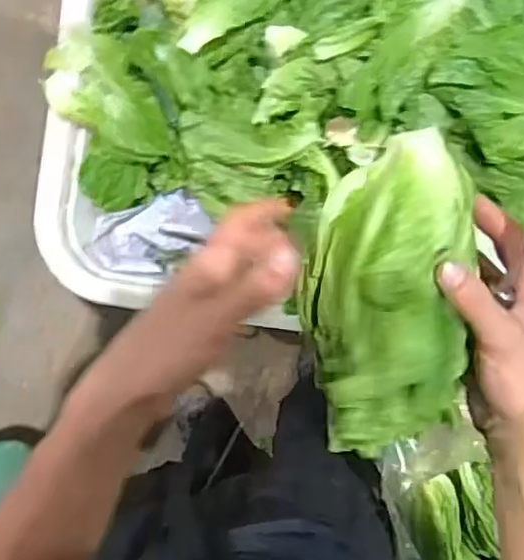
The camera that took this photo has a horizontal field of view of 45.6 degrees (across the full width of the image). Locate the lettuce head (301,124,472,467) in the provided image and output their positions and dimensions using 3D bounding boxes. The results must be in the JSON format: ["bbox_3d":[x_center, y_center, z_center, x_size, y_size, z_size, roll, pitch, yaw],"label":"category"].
[{"bbox_3d":[0.073,0.006,0.377,0.102,0.077,0.184,3,92,5],"label":"lettuce head"}]

